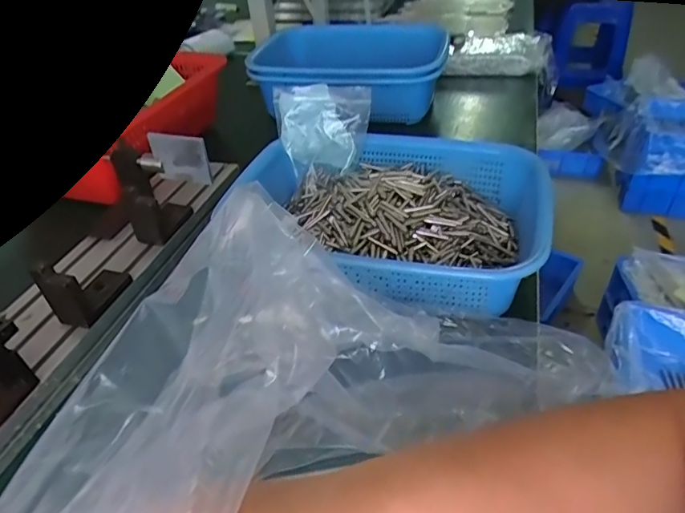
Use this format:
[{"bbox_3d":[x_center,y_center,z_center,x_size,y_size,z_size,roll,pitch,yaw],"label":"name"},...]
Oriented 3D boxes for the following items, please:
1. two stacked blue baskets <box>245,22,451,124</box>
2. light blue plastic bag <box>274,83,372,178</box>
[{"bbox_3d":[0.001,-0.279,0.737,0.279,0.088,0.168,10,42,12],"label":"two stacked blue baskets"},{"bbox_3d":[-0.018,-0.135,0.527,0.098,0.095,0.024,-4,27,3],"label":"light blue plastic bag"}]

